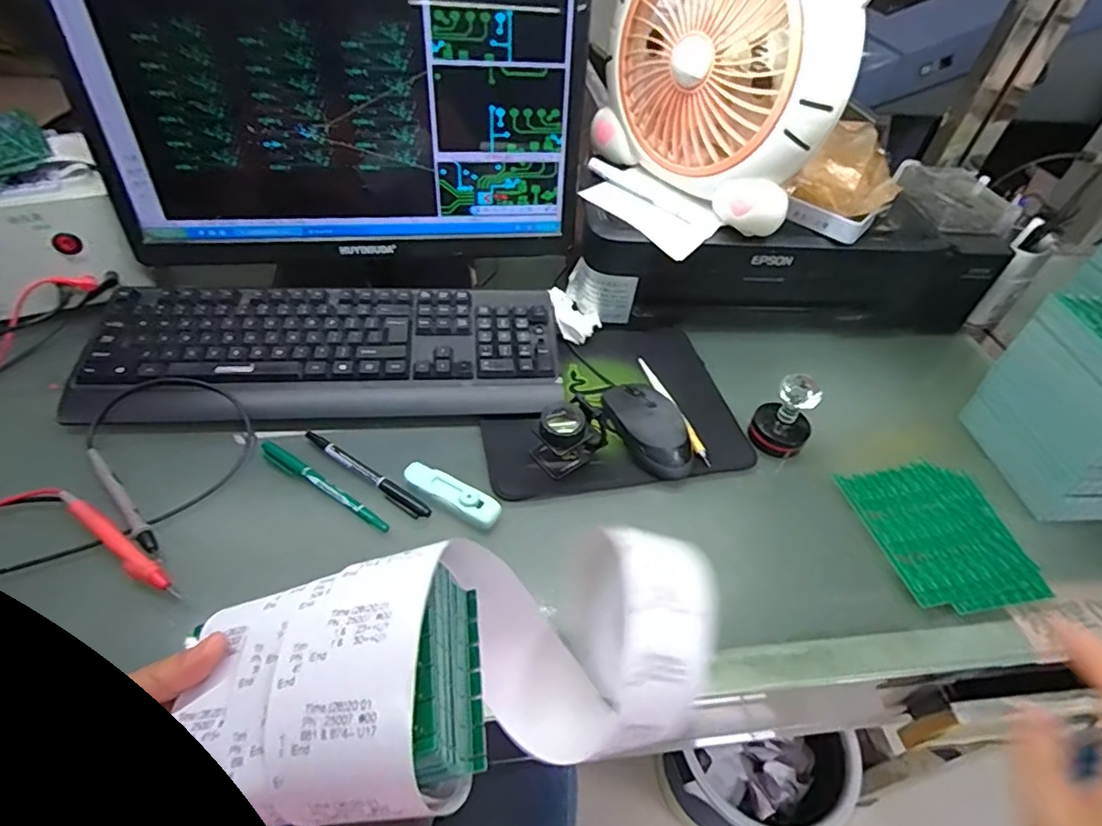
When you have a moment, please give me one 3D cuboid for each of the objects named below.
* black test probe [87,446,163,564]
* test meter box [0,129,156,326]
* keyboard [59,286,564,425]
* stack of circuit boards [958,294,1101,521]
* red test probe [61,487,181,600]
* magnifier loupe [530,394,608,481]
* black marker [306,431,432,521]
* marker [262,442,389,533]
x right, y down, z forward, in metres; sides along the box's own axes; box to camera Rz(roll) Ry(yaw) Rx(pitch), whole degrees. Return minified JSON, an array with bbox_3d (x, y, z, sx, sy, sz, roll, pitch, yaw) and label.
[{"bbox_3d":[-0.329,0.070,0.440,0.013,0.012,0.131,-33,58,-32],"label":"black test probe"},{"bbox_3d":[-0.531,-0.182,0.544,0.204,0.108,0.116,-22,53,-25],"label":"test meter box"},{"bbox_3d":[-0.212,-0.062,0.559,0.440,0.036,0.157,-1,47,-8],"label":"keyboard"},{"bbox_3d":[0.485,-0.004,0.511,0.097,0.145,0.141,0,47,-6],"label":"stack of circuit boards"},{"bbox_3d":[-0.318,0.092,0.414,0.142,0.017,0.016,29,50,20],"label":"red test probe"},{"bbox_3d":[0.017,0.016,0.507,0.066,0.053,0.046,-26,55,-28],"label":"magnifier loupe"},{"bbox_3d":[-0.157,0.051,0.485,0.138,0.010,0.013,29,50,20],"label":"black marker"},{"bbox_3d":[-0.190,0.061,0.474,0.136,0.013,0.015,28,50,19],"label":"marker"}]

